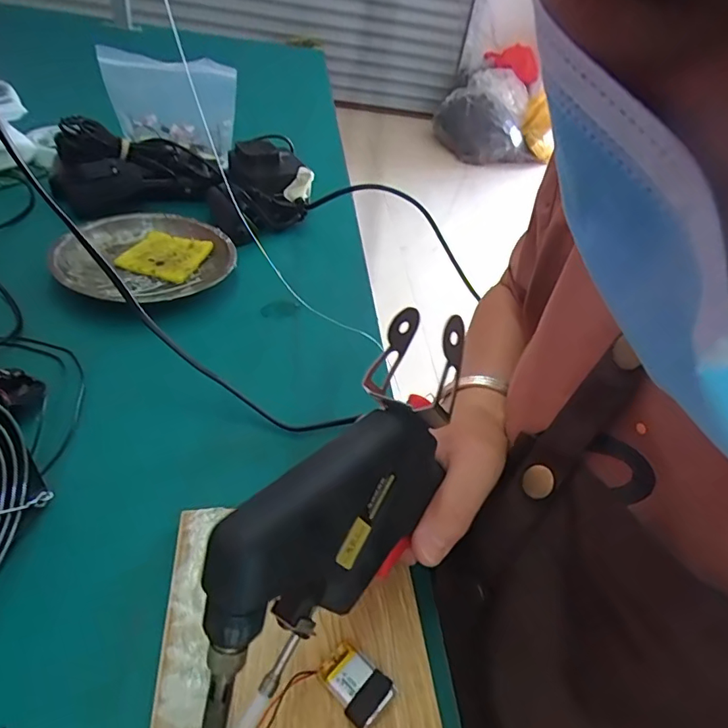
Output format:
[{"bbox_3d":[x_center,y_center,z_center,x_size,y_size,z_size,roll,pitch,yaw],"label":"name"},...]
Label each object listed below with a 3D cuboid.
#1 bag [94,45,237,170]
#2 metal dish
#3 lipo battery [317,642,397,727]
[{"bbox_3d":[-0.204,-0.275,0.554,0.127,0.166,0.034,3,81,-17],"label":"bag"},{"bbox_3d":[-0.191,-0.096,0.459,0.142,0.024,0.120,-5,42,-18],"label":"metal dish"},{"bbox_3d":[-0.004,0.139,0.226,0.021,0.009,0.031,-28,54,-37],"label":"lipo battery"}]

